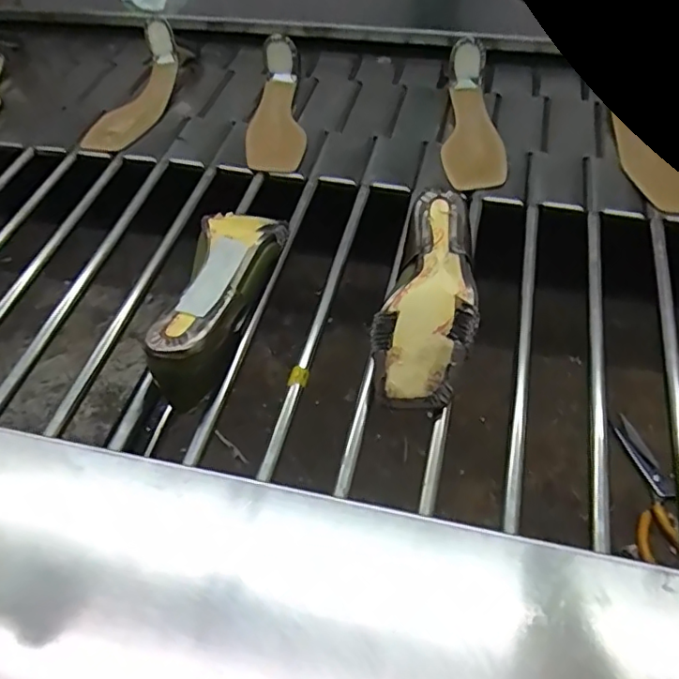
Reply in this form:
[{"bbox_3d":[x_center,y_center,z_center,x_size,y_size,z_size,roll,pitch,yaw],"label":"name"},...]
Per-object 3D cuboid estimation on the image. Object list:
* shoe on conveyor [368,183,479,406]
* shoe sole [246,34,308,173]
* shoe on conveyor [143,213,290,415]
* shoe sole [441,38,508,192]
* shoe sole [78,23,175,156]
[{"bbox_3d":[0.088,-0.041,0.532,0.089,0.069,0.216,11,51,17],"label":"shoe on conveyor"},{"bbox_3d":[-0.084,-0.302,0.763,0.078,0.056,0.208,-1,68,3],"label":"shoe sole"},{"bbox_3d":[-0.107,-0.043,0.546,0.071,0.076,0.212,8,50,15],"label":"shoe on conveyor"},{"bbox_3d":[0.165,-0.269,0.716,0.074,0.053,0.216,-1,67,3],"label":"shoe sole"},{"bbox_3d":[-0.287,-0.345,0.811,0.074,0.057,0.225,15,71,14],"label":"shoe sole"}]

